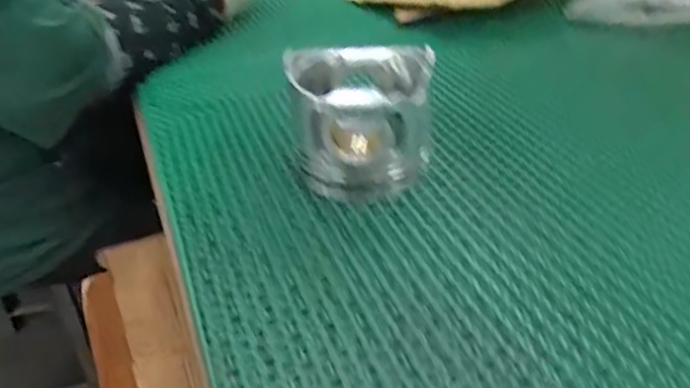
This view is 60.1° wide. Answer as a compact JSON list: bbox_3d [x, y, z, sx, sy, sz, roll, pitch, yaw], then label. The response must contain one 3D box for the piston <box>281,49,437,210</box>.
[{"bbox_3d":[0.014,-0.064,0.490,0.105,0.100,0.105,-3,34,2],"label":"piston"}]

